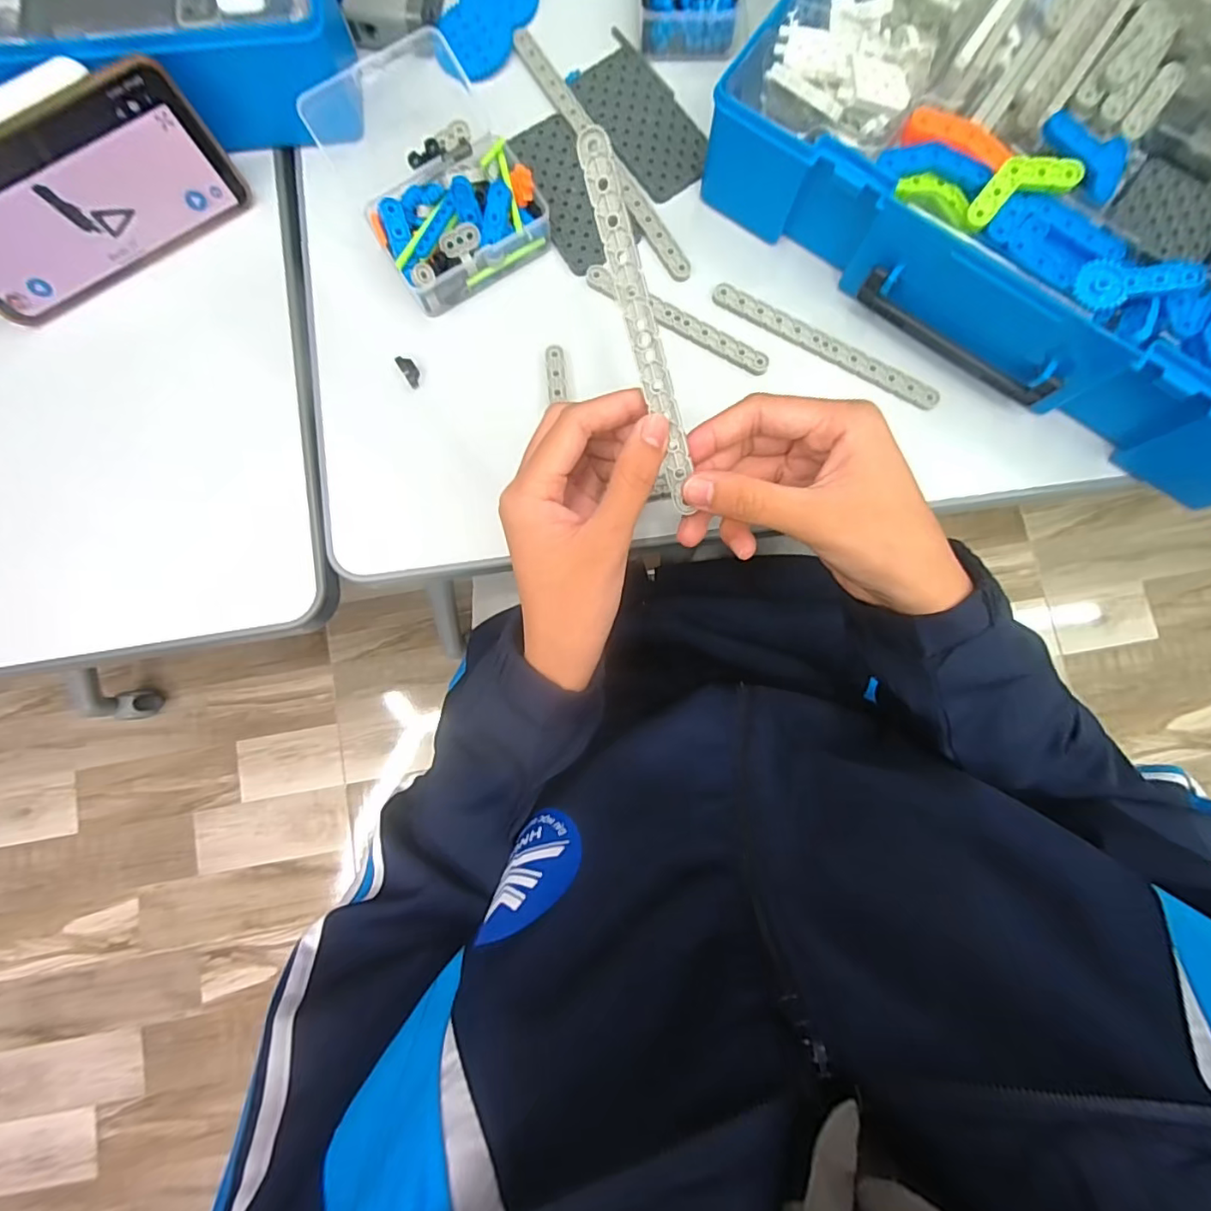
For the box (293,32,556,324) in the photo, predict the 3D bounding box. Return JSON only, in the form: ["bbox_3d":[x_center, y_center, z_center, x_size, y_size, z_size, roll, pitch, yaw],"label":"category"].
[{"bbox_3d":[-0.110,-0.267,0.345,0.102,0.040,0.160,-27,84,-3],"label":"box"}]

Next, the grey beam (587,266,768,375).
[{"bbox_3d":[0.044,-0.175,0.346,0.122,0.006,0.013,30,84,4],"label":"grey beam"}]

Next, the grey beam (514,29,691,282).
[{"bbox_3d":[-0.002,-0.286,0.357,0.017,0.006,0.194,-32,84,-3],"label":"grey beam"}]

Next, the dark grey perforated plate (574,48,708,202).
[{"bbox_3d":[0.024,-0.304,0.357,0.051,0.004,0.100,-32,84,-3],"label":"dark grey perforated plate"}]

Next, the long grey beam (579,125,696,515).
[{"bbox_3d":[0.016,-0.113,0.234,0.011,0.005,0.143,-19,109,-2],"label":"long grey beam"}]

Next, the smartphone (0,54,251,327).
[{"bbox_3d":[-0.295,-0.227,0.320,0.162,0.078,0.010,-30,65,-1],"label":"smartphone"}]

